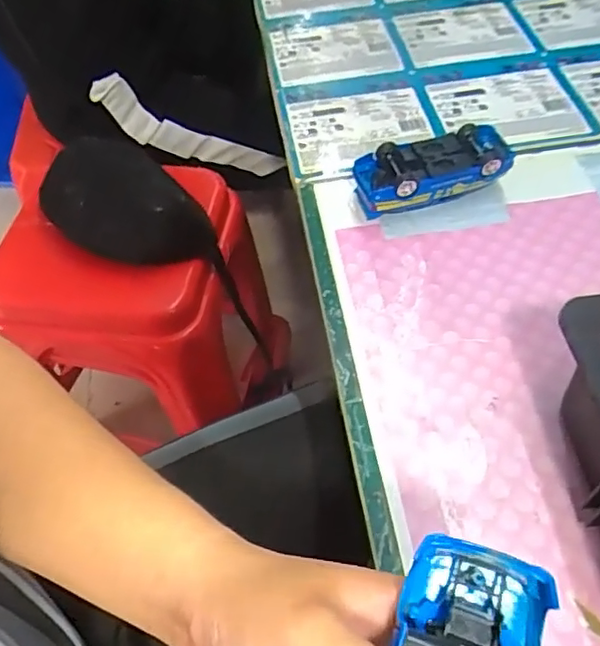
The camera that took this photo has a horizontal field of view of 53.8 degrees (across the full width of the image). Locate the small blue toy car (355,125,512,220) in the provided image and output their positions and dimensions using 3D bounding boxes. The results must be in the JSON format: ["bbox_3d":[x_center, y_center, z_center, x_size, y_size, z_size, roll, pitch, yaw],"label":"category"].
[{"bbox_3d":[0.124,-0.135,0.525,0.155,0.044,0.056,-20,56,-12],"label":"small blue toy car"}]

